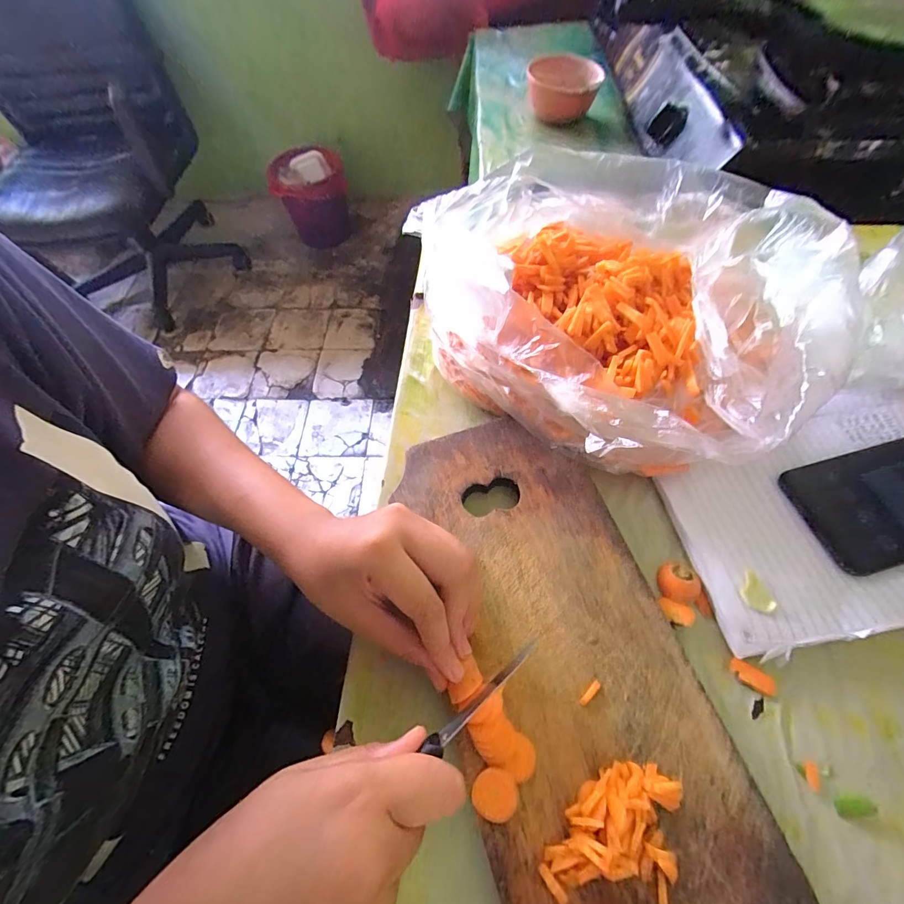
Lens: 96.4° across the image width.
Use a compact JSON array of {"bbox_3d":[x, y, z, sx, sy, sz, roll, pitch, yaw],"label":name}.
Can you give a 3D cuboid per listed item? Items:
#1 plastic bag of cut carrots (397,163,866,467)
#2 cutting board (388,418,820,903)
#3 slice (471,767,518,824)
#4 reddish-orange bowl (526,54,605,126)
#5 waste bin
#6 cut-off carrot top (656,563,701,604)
[{"bbox_3d":[0.110,-0.104,0.277,0.204,0.125,0.240,-29,66,-13],"label":"plastic bag of cut carrots"},{"bbox_3d":[0.062,0.105,0.230,0.134,0.017,0.293,-15,62,-6],"label":"cutting board"},{"bbox_3d":[0.021,0.168,0.199,0.021,0.006,0.021,-1,63,1],"label":"slice"},{"bbox_3d":[0.197,-0.647,0.727,0.118,0.073,0.154,3,63,3],"label":"reddish-orange bowl"},{"bbox_3d":[-0.544,-1.001,1.581,0.275,0.276,0.237,-16,62,-6],"label":"waste bin"},{"bbox_3d":[0.144,0.083,0.255,0.023,0.010,0.024,5,63,4],"label":"cut-off carrot top"}]

